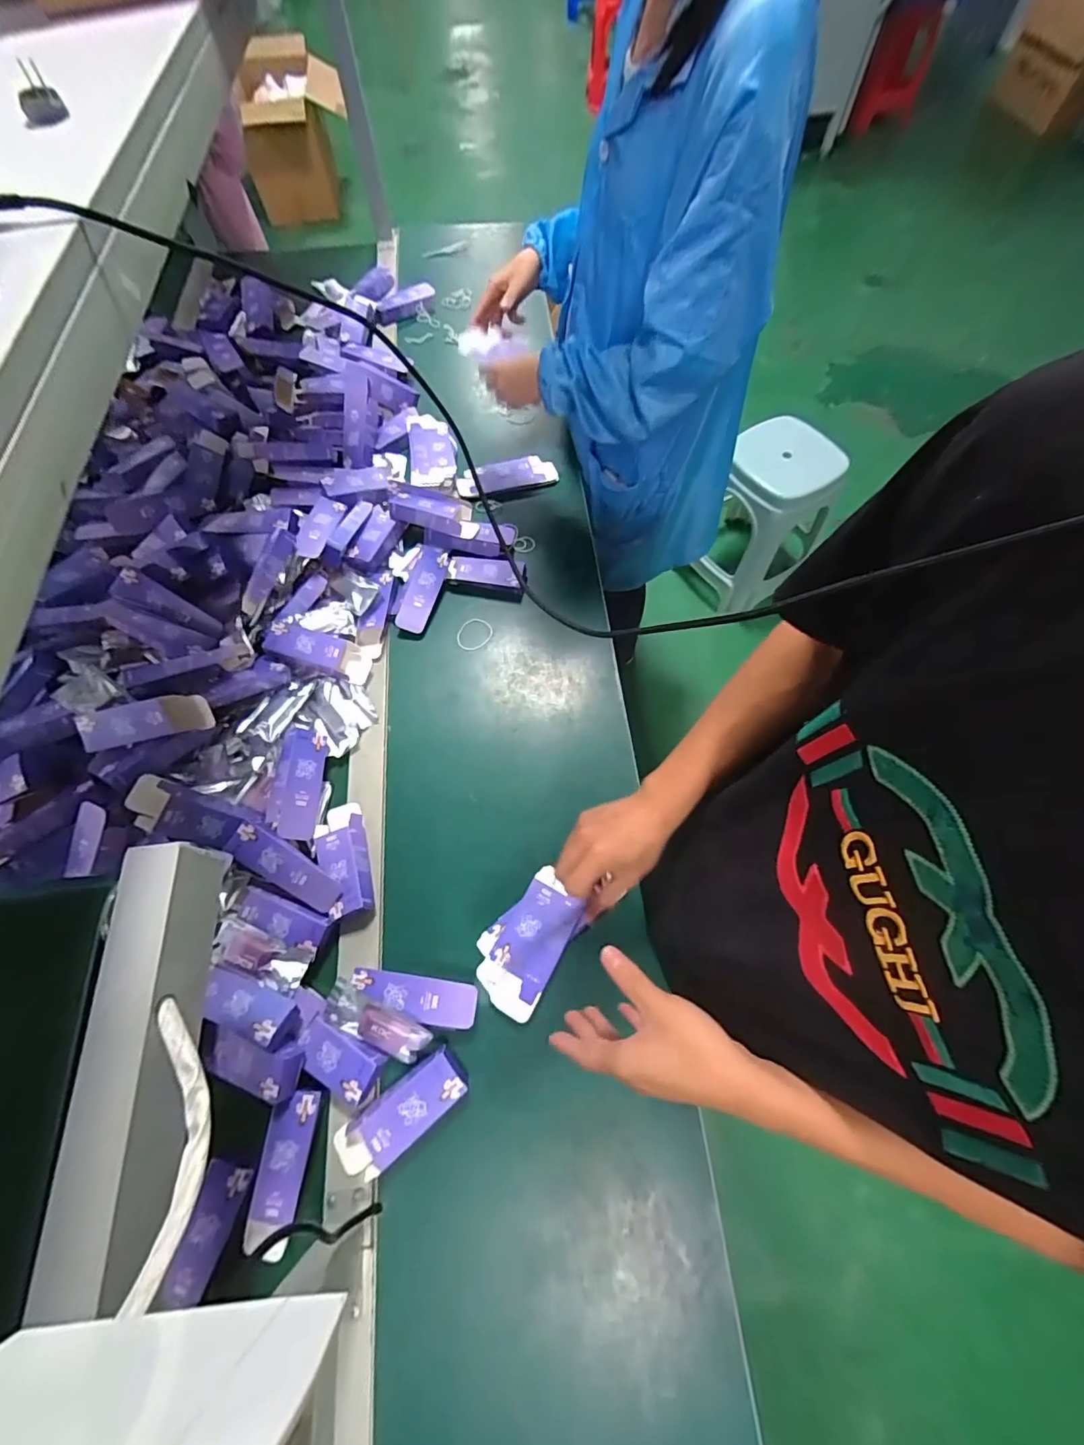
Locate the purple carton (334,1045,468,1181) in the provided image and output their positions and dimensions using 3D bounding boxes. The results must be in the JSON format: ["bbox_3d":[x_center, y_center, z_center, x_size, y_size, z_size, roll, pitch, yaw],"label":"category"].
[{"bbox_3d":[-0.151,0.418,0.547,0.149,0.028,0.057,-37,70,-4],"label":"purple carton"}]

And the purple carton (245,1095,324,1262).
[{"bbox_3d":[-0.267,0.462,0.529,0.048,0.023,0.138,5,67,4],"label":"purple carton"}]

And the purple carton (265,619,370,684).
[{"bbox_3d":[-0.330,-0.108,0.763,0.147,0.026,0.053,20,62,-16],"label":"purple carton"}]

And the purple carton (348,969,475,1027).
[{"bbox_3d":[-0.147,0.316,0.587,0.145,0.034,0.047,8,63,1],"label":"purple carton"}]

